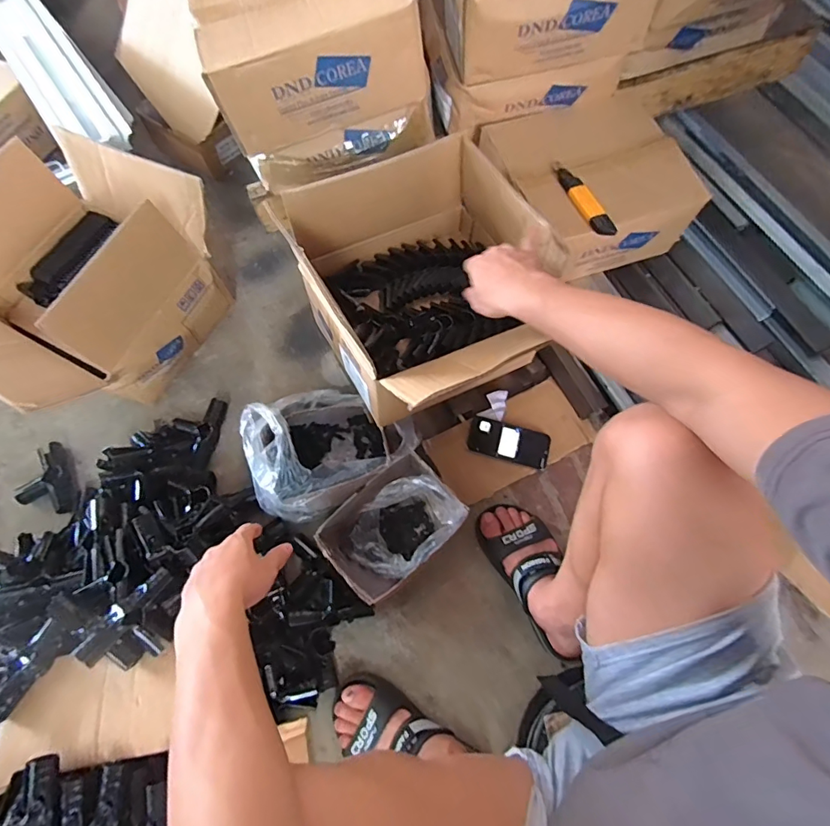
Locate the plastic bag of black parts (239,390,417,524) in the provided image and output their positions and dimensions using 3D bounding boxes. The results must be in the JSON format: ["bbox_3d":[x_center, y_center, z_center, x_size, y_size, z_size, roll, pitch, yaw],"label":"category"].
[{"bbox_3d":[-0.145,0.052,0.806,0.263,0.149,0.196,-26,69,-10],"label":"plastic bag of black parts"}]

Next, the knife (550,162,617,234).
[{"bbox_3d":[0.277,-0.363,0.790,0.029,0.018,0.178,-21,69,-8],"label":"knife"}]

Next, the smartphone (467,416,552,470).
[{"bbox_3d":[0.169,0.054,0.855,0.144,0.016,0.064,16,68,7],"label":"smartphone"}]

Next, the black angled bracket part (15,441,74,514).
[{"bbox_3d":[-0.655,0.123,0.847,0.089,0.036,0.140,-20,69,-7],"label":"black angled bracket part"}]

